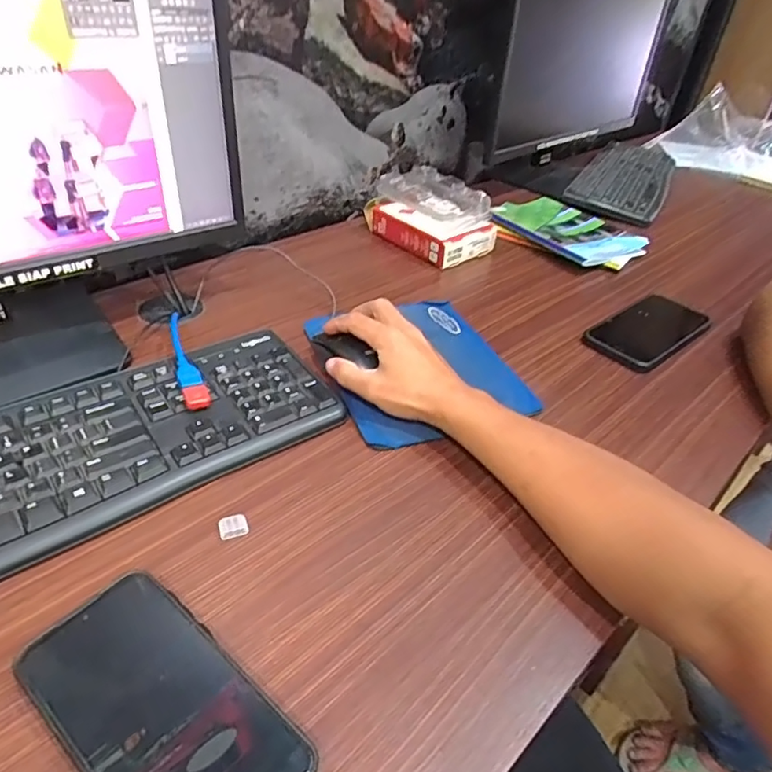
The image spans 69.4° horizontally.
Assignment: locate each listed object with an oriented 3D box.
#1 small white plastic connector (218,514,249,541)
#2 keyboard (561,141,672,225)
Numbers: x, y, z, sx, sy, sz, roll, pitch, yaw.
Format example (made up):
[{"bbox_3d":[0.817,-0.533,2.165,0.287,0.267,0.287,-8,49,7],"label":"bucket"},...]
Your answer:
[{"bbox_3d":[-0.106,0.096,0.386,0.019,0.006,0.016,-10,42,-20],"label":"small white plastic connector"},{"bbox_3d":[0.460,-0.403,1.058,0.147,0.034,0.501,22,41,18],"label":"keyboard"}]

